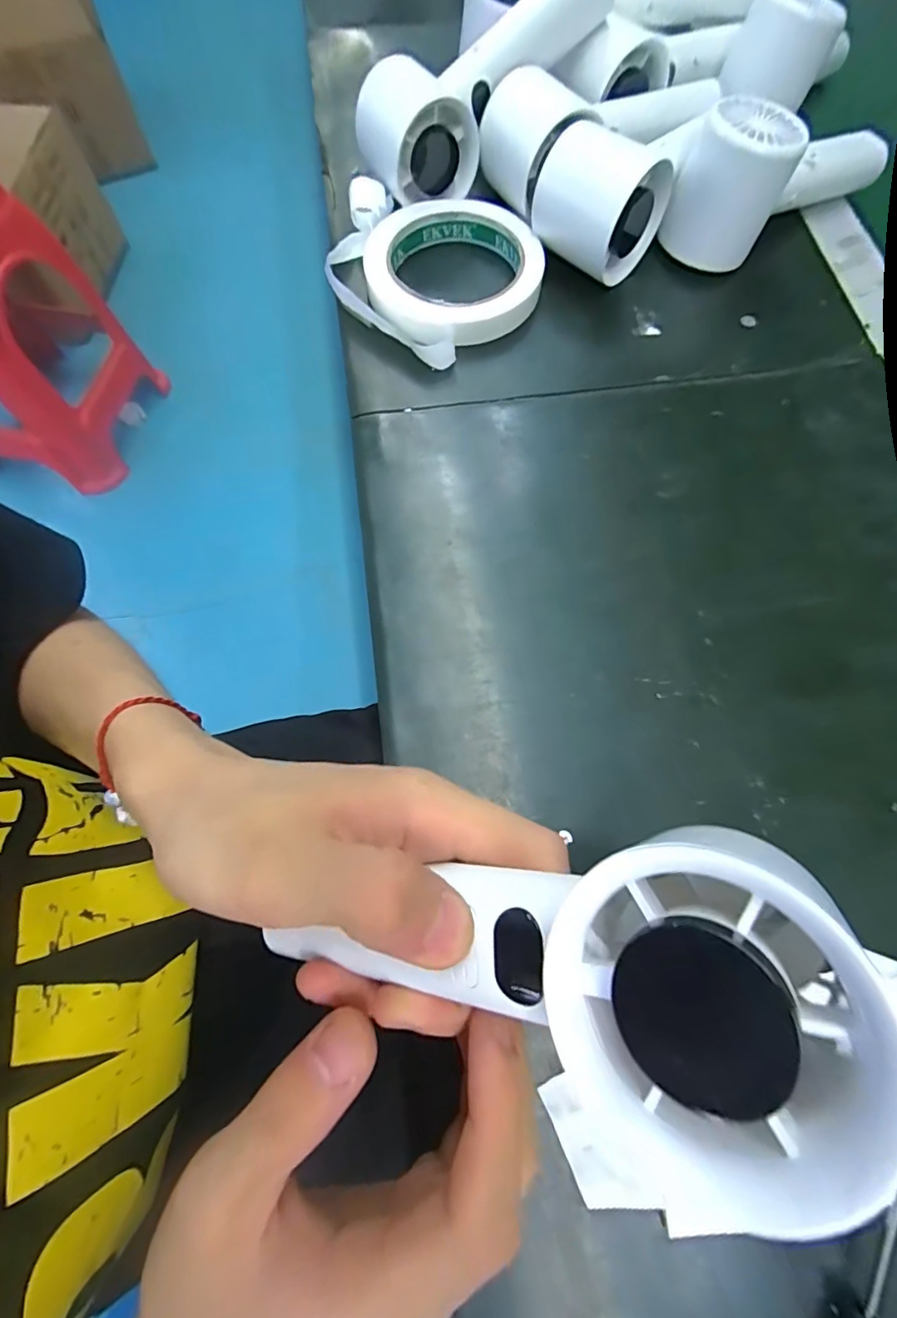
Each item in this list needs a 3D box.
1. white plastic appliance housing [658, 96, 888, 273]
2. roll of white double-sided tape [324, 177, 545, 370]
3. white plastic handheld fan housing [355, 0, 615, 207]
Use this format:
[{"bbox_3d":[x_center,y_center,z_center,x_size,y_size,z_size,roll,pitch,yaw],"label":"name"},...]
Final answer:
[{"bbox_3d":[0.204,-0.299,0.299,0.163,0.065,0.048,-34,74,-10],"label":"white plastic appliance housing"},{"bbox_3d":[-0.009,-0.241,0.304,0.127,0.024,0.127,0,71,1],"label":"roll of white double-sided tape"},{"bbox_3d":[0.024,-0.350,0.300,0.168,0.053,0.056,-32,73,8],"label":"white plastic handheld fan housing"}]

